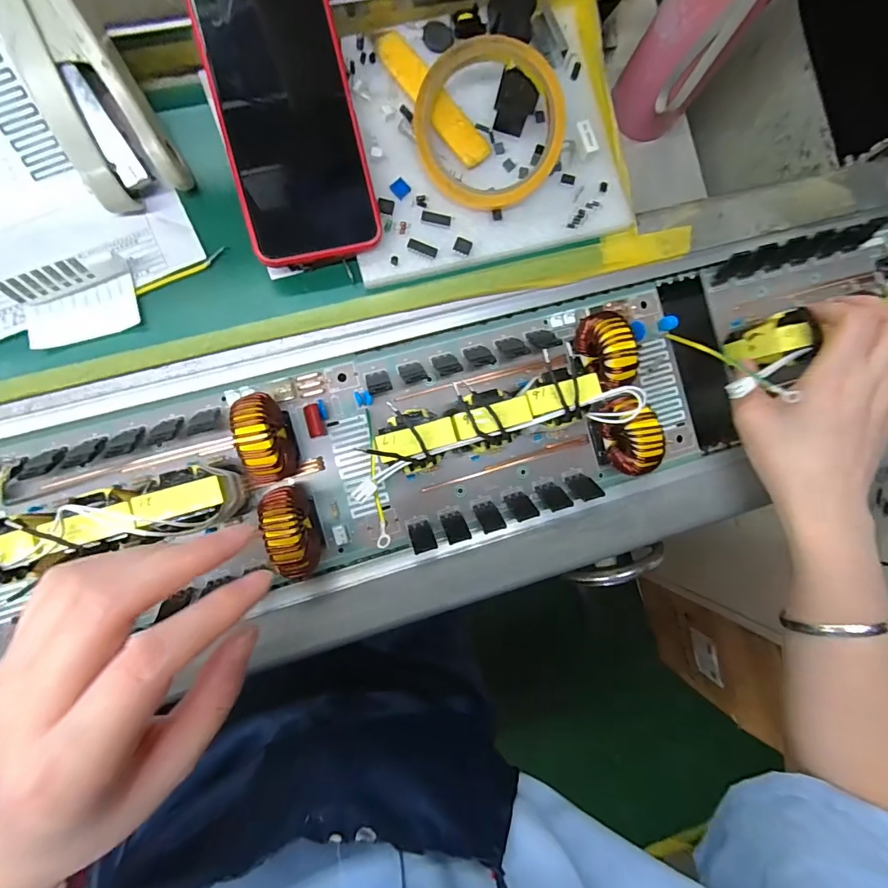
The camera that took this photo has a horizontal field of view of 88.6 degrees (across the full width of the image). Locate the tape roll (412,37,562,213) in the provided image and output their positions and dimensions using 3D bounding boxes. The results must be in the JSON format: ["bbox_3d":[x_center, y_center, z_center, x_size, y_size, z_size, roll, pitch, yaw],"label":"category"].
[{"bbox_3d":[0.027,-0.199,0.285,0.089,0.025,0.093,-1,98,-10],"label":"tape roll"}]

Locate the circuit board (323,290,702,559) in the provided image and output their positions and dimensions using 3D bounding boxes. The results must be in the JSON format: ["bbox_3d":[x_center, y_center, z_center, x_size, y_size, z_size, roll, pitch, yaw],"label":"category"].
[{"bbox_3d":[0.048,-0.015,0.292,0.264,0.051,0.129,-14,100,-7],"label":"circuit board"}]

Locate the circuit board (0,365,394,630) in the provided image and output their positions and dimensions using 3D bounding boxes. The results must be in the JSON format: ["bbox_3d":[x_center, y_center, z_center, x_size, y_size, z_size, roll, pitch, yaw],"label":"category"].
[{"bbox_3d":[-0.157,0.040,0.265,0.241,0.053,0.127,-14,100,-7],"label":"circuit board"}]

